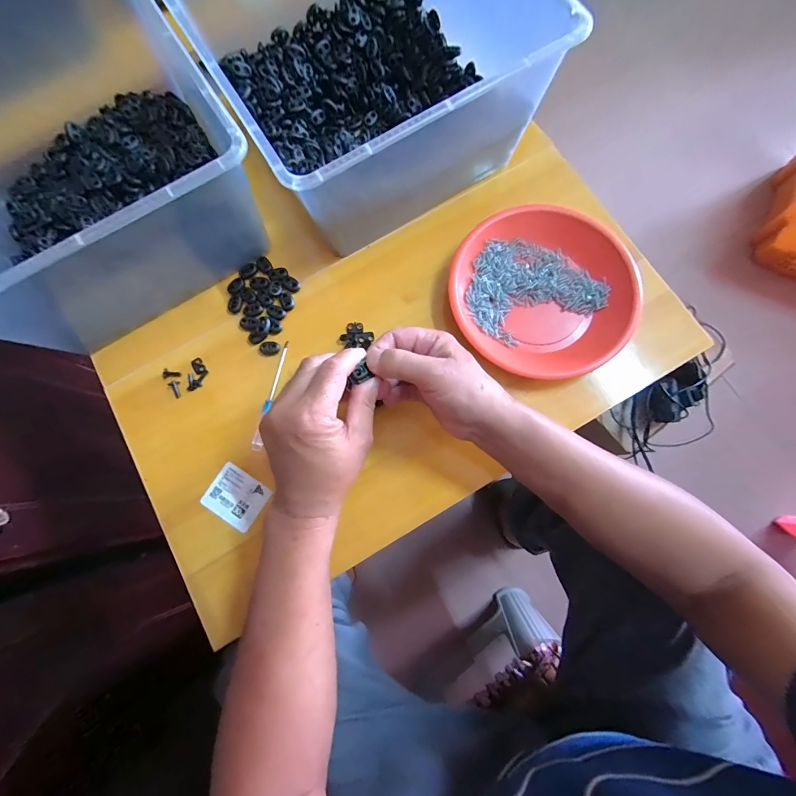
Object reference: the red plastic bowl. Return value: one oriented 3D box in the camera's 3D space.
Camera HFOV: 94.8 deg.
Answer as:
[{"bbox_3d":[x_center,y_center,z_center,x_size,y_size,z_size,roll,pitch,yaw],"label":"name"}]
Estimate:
[{"bbox_3d":[0.155,-0.113,0.398,0.199,0.041,0.184,0,78,1],"label":"red plastic bowl"}]

